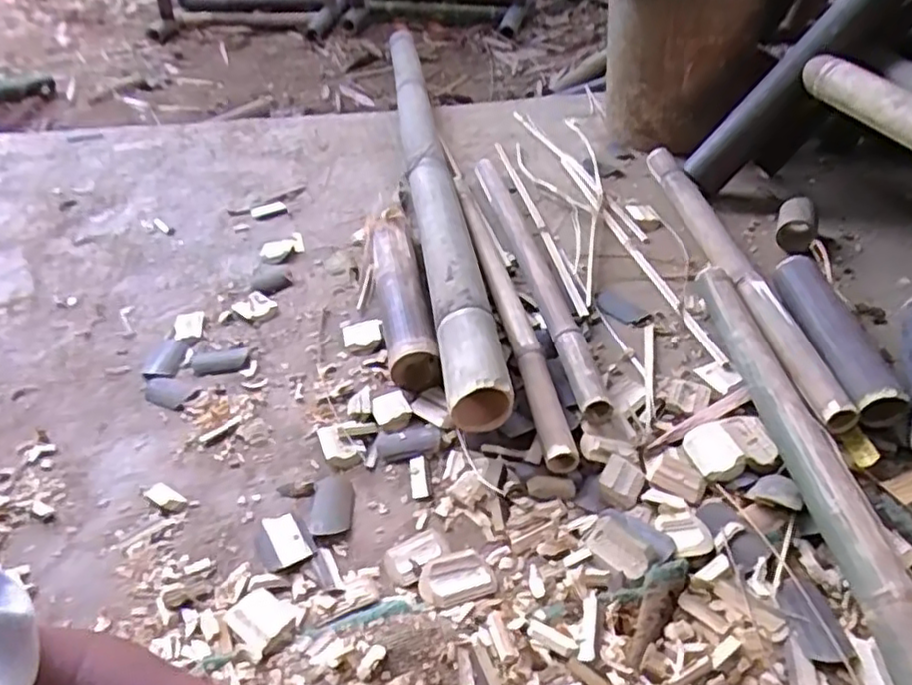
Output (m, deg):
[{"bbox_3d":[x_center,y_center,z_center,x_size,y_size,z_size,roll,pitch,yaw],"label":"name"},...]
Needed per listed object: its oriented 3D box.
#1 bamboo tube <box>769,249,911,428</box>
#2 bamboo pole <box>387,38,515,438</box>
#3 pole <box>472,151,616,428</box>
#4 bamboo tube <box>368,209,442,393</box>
[{"bbox_3d":[0.449,-0.010,0.819,0.067,0.053,0.269,-2,40,2],"label":"bamboo tube"},{"bbox_3d":[-0.062,-0.349,1.256,0.081,0.094,1.375,-7,40,-4],"label":"bamboo pole"},{"bbox_3d":[0.102,-0.133,1.006,0.051,0.041,0.676,-9,40,-6],"label":"pole"},{"bbox_3d":[-0.076,-0.068,0.925,0.064,0.064,0.350,-9,40,-6],"label":"bamboo tube"}]

